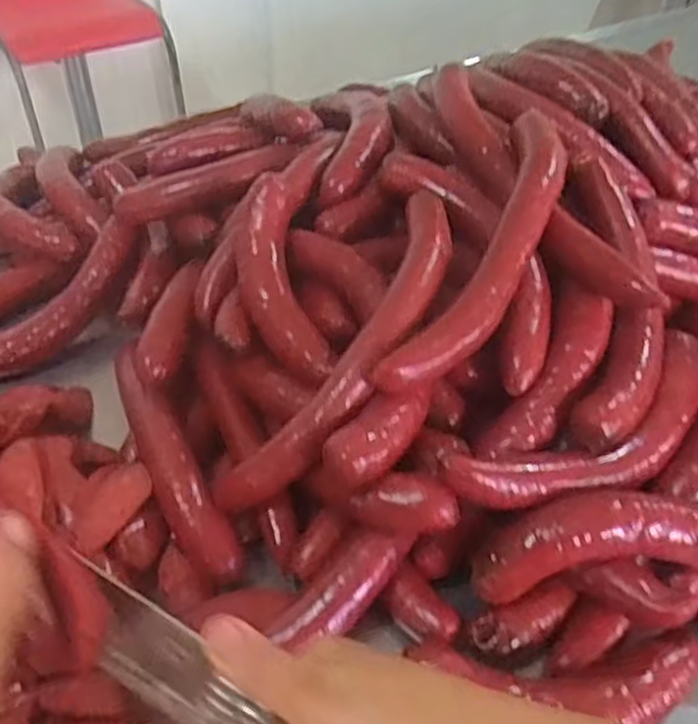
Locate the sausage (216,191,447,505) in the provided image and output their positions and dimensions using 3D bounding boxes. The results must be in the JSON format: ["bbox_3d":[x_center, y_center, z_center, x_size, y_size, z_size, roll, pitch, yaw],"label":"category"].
[{"bbox_3d":[0.003,-0.013,0.549,0.076,0.058,0.291,26,72,23],"label":"sausage"}]

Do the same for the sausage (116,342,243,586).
[{"bbox_3d":[-0.139,0.070,0.570,0.039,0.037,0.204,-21,48,-22],"label":"sausage"}]

